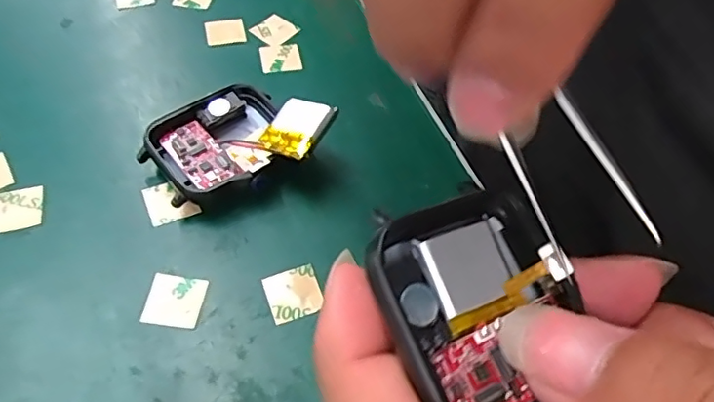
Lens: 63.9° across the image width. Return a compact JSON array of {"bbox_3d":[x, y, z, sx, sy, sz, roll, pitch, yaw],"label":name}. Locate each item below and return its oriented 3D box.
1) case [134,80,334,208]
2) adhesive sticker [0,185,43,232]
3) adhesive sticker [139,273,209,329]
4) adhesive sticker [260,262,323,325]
[{"bbox_3d":[-0.040,-0.019,0.187,0.051,0.020,0.045,-35,62,-24],"label":"case"},{"bbox_3d":[-0.106,0.002,0.178,0.015,0.004,0.015,-11,61,-17],"label":"adhesive sticker"},{"bbox_3d":[-0.052,0.028,0.163,0.016,0.004,0.016,9,55,1],"label":"adhesive sticker"},{"bbox_3d":[-0.018,0.026,0.166,0.015,0.004,0.015,-18,59,-13],"label":"adhesive sticker"}]

